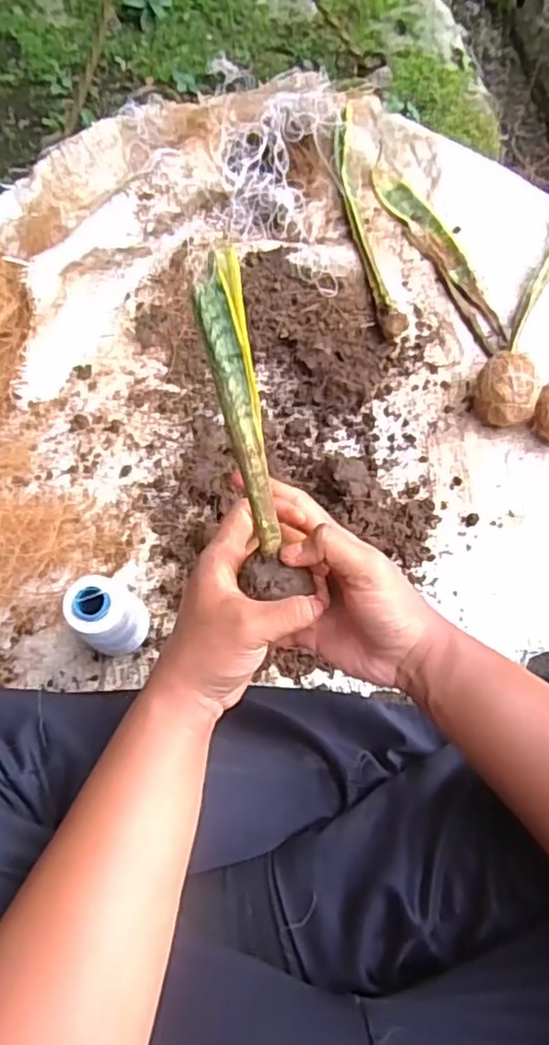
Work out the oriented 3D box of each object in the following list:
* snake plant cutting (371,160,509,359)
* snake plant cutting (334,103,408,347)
[{"bbox_3d":[0.187,-0.300,0.722,0.047,0.014,0.258,-24,74,-11],"label":"snake plant cutting"},{"bbox_3d":[0.100,-0.338,0.722,0.036,0.030,0.305,-10,72,-6],"label":"snake plant cutting"}]

